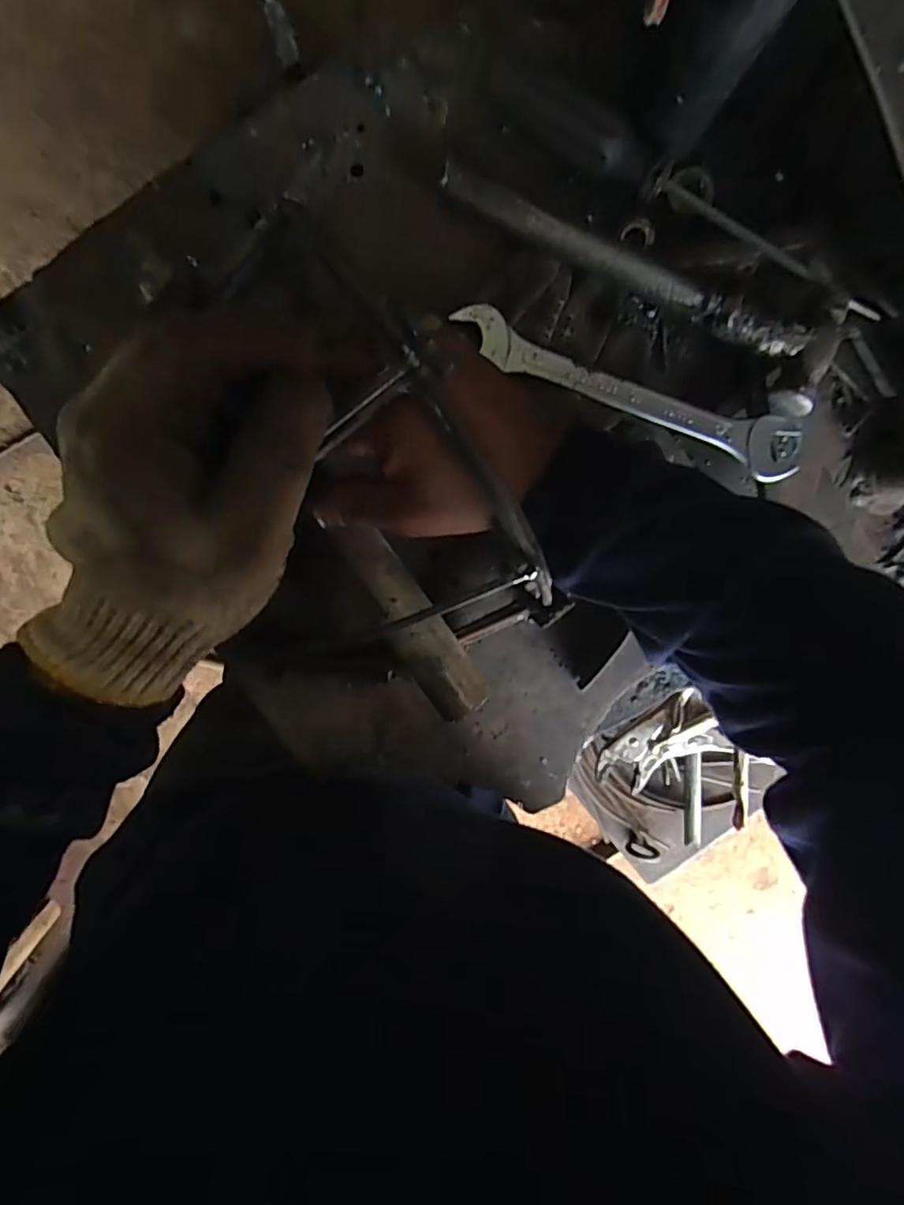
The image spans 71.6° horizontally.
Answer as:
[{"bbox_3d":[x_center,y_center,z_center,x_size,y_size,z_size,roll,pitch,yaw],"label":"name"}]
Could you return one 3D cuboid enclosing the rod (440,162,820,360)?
[{"bbox_3d":[0.095,-0.182,0.340,0.211,0.014,0.015,23,100,-4],"label":"rod"}]

